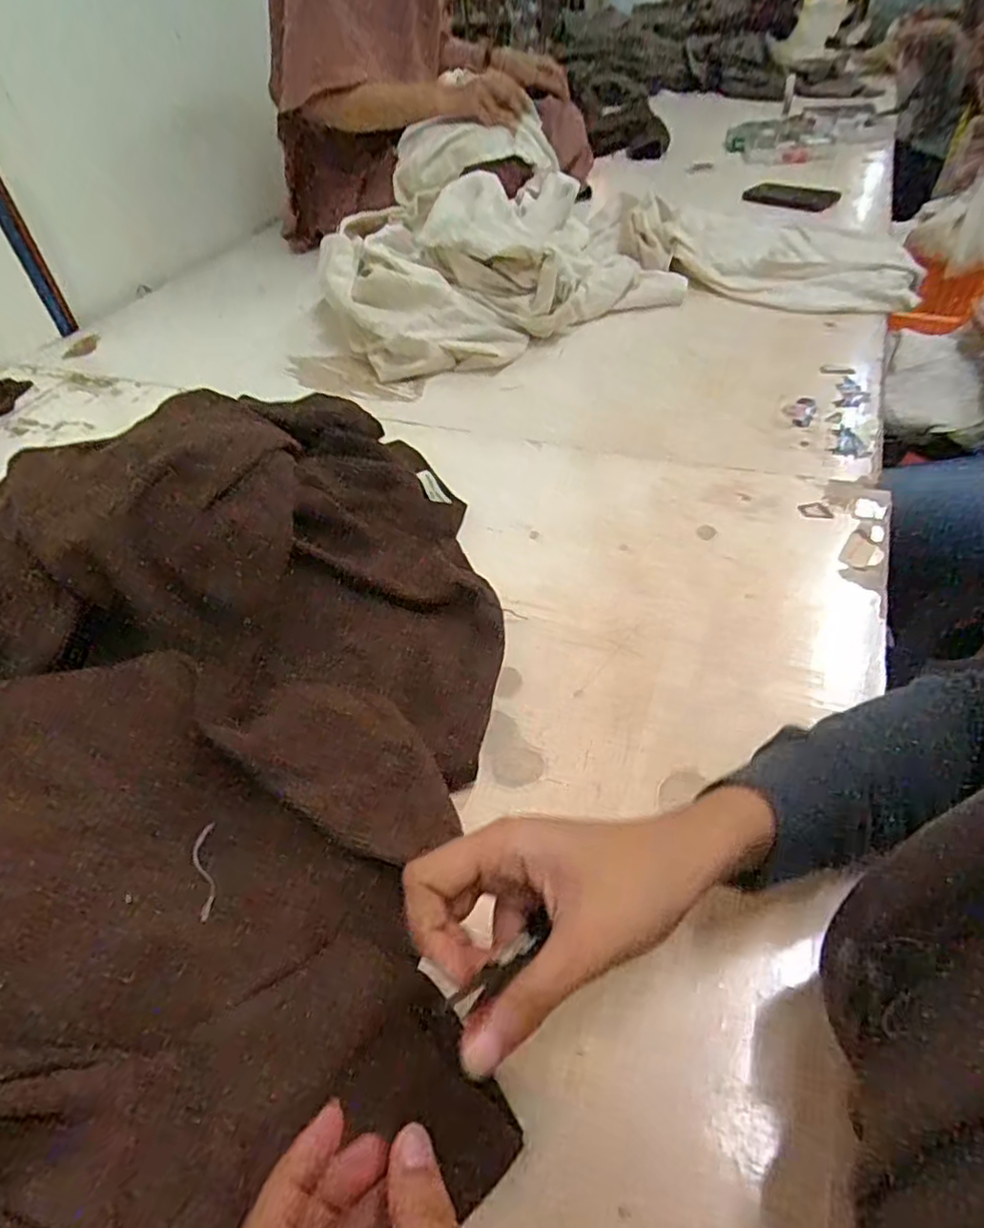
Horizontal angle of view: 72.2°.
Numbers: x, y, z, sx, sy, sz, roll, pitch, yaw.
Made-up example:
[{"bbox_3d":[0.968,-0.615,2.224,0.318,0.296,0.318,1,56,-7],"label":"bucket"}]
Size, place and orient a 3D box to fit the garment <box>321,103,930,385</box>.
[{"bbox_3d":[0.161,-0.606,1.033,0.811,0.186,0.513,-10,46,-3],"label":"garment"}]

